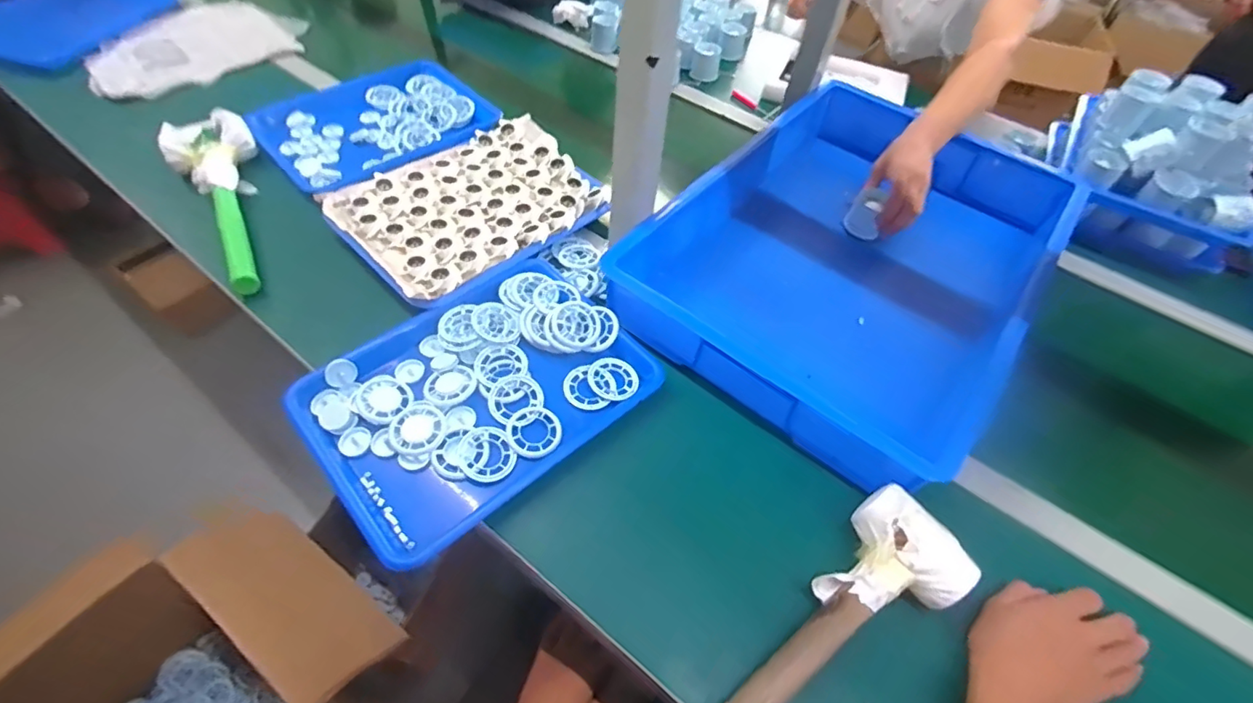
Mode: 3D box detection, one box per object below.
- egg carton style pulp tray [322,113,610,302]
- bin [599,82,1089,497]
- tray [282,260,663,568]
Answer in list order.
[{"bbox_3d":[-0.211,-0.207,0.764,0.324,0.032,0.246,-34,61,-26],"label":"egg carton style pulp tray"},{"bbox_3d":[0.306,-0.138,0.731,0.405,0.095,0.584,34,57,21],"label":"bin"},{"bbox_3d":[-0.154,0.041,0.597,0.332,0.040,0.245,-35,62,-27],"label":"tray"}]

